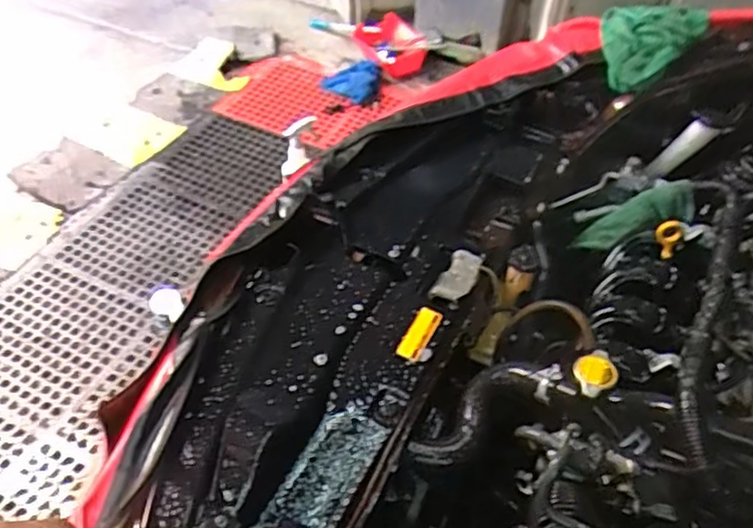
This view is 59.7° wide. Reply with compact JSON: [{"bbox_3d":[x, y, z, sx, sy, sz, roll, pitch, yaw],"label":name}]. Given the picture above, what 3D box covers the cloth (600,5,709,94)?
[{"bbox_3d":[0.433,-0.362,1.074,0.154,0.092,0.128,-21,50,-24],"label":"cloth"}]

